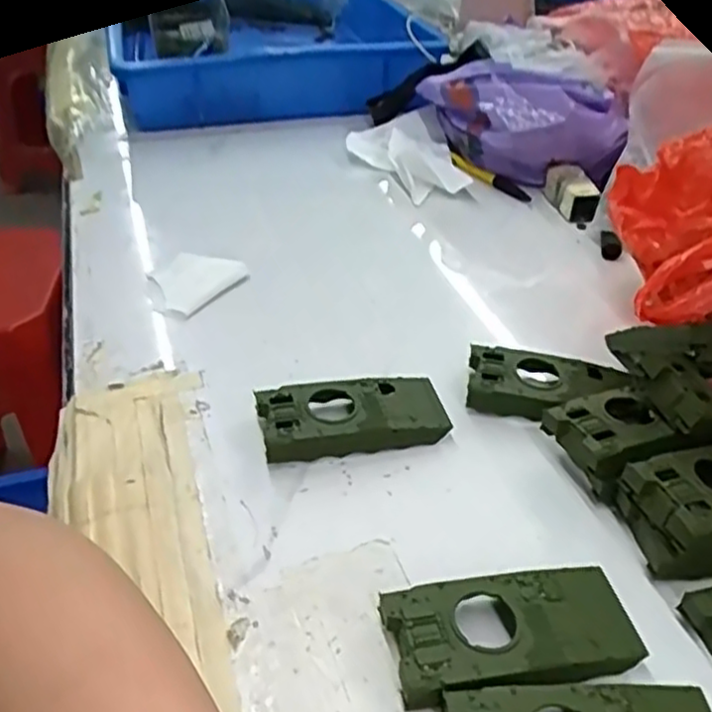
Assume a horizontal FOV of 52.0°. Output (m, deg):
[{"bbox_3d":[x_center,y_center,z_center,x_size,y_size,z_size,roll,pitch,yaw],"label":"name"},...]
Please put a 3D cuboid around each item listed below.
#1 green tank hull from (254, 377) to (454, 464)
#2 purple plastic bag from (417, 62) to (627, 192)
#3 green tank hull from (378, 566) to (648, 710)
[{"bbox_3d":[-0.002,0.033,0.411,0.101,0.023,0.044,-7,39,-12],"label":"green tank hull"},{"bbox_3d":[0.144,-0.216,0.675,0.205,0.088,0.085,19,41,20],"label":"purple plastic bag"},{"bbox_3d":[0.066,0.117,0.308,0.103,0.021,0.050,-6,39,-12],"label":"green tank hull"}]

